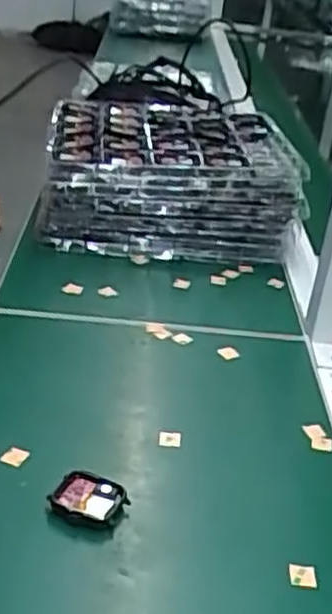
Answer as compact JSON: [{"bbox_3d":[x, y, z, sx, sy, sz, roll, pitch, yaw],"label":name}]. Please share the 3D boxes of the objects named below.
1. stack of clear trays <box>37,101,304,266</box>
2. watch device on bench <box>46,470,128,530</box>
[{"bbox_3d":[0.001,-0.155,0.914,0.277,0.117,0.240,4,29,-5],"label":"stack of clear trays"},{"bbox_3d":[-0.051,0.127,0.502,0.047,0.015,0.036,12,29,9],"label":"watch device on bench"}]

